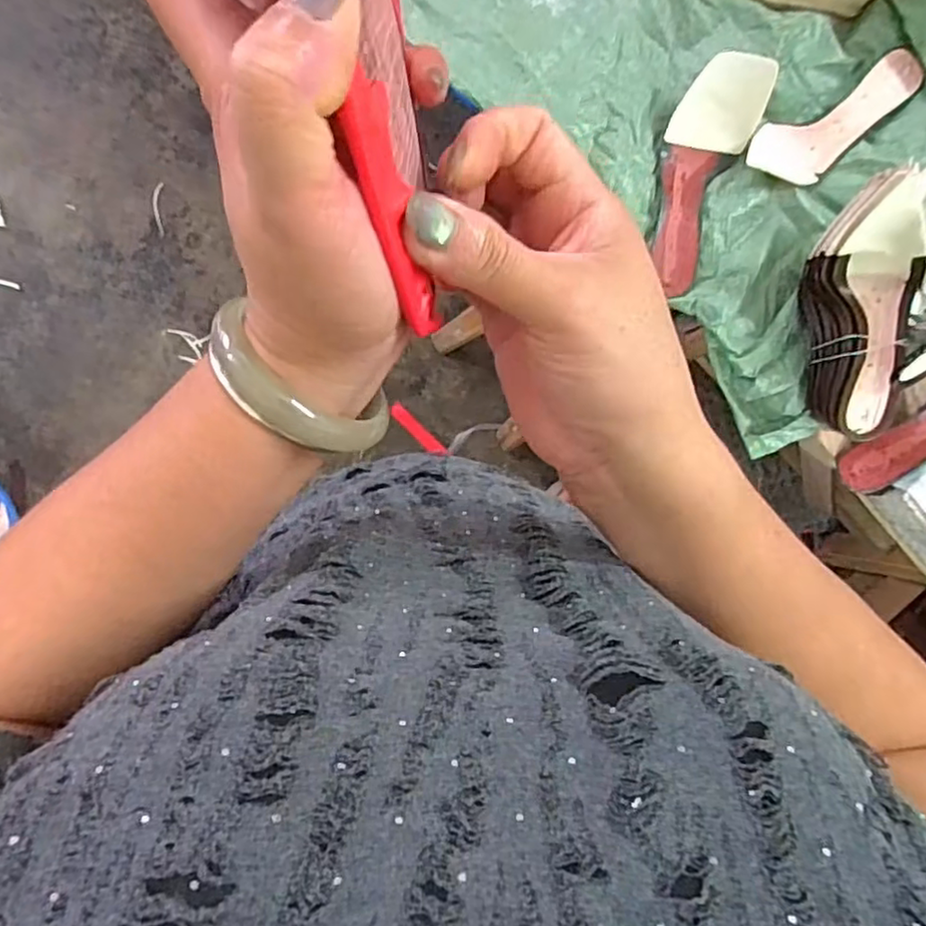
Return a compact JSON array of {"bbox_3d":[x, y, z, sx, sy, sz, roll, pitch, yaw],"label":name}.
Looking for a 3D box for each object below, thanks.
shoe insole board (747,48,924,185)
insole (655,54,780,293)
[{"bbox_3d":[0.397,-0.358,0.688,0.196,0.030,0.071,-30,92,-5],"label":"shoe insole board"},{"bbox_3d":[0.247,-0.293,0.675,0.081,0.057,0.229,13,101,-5],"label":"insole"}]

